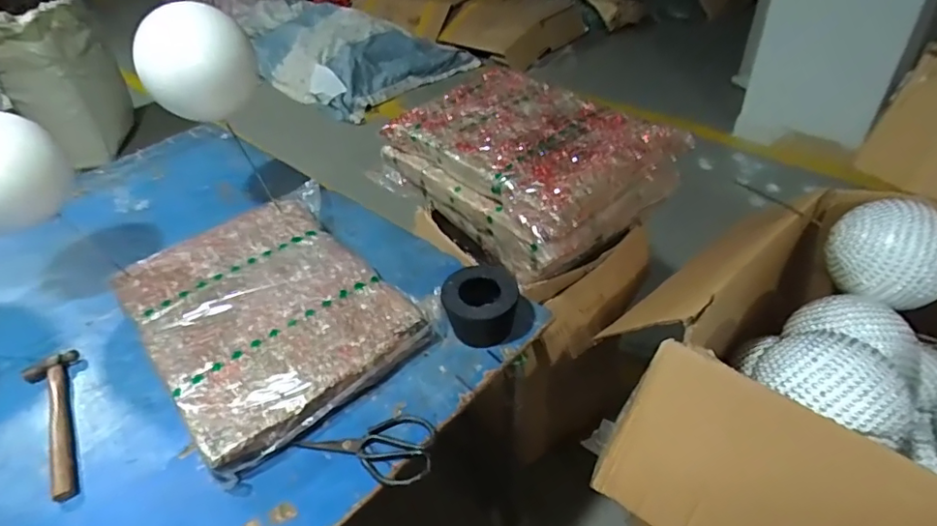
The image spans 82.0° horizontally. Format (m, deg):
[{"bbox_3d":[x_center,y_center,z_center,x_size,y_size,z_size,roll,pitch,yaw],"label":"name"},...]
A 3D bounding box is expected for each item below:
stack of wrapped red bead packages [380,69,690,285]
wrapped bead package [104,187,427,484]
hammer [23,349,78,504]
[{"bbox_3d":[0.120,-0.209,1.125,0.383,0.161,0.511,-29,45,-25],"label":"stack of wrapped red bead packages"},{"bbox_3d":[-0.327,0.064,0.898,0.380,0.060,0.526,-30,45,-26],"label":"wrapped bead package"},{"bbox_3d":[-0.578,0.222,0.766,0.066,0.019,0.267,-29,45,-25],"label":"hammer"}]

